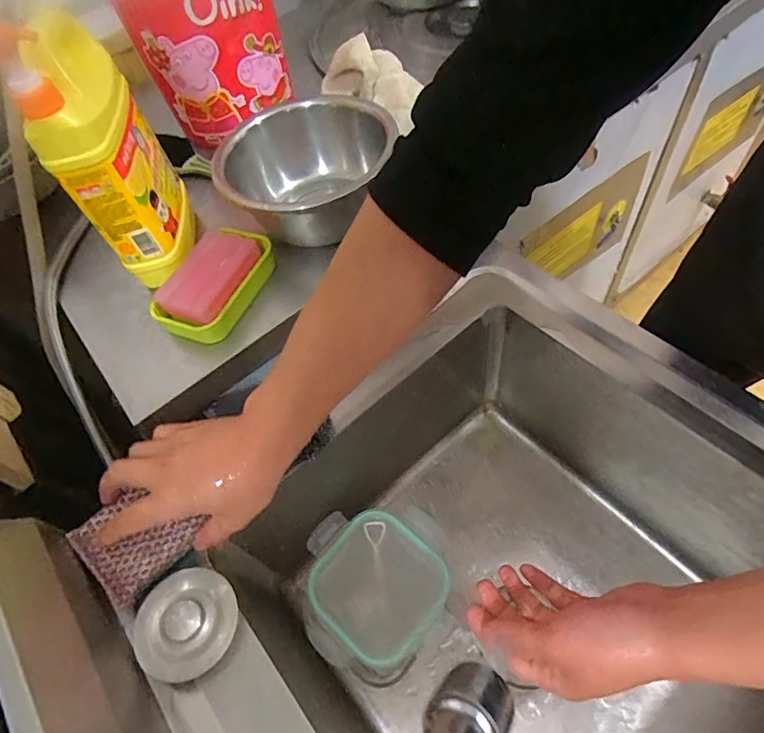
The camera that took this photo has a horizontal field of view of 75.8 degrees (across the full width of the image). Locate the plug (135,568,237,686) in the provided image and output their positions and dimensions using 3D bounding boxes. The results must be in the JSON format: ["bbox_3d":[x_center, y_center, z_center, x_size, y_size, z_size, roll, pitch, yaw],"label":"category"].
[{"bbox_3d":[-0.164,0.213,0.408,0.081,0.017,0.081,-4,57,6],"label":"plug"}]

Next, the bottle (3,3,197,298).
[{"bbox_3d":[-0.263,-0.212,0.475,0.081,0.218,0.144,-23,57,-6],"label":"bottle"}]

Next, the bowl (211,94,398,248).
[{"bbox_3d":[-0.079,-0.205,0.536,0.166,0.092,0.174,-4,57,6],"label":"bowl"}]

